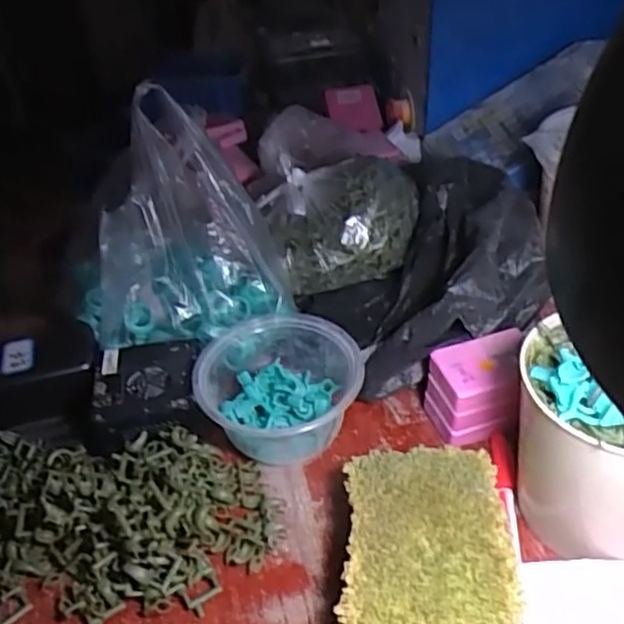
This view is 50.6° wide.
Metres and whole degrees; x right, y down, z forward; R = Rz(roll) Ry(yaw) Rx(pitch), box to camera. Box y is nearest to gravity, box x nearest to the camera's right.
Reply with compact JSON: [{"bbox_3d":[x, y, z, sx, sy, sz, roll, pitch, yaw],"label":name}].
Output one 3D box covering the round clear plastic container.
[{"bbox_3d":[-0.021,0.055,0.481,0.113,0.062,0.094,3,39,9],"label":"round clear plastic container"}]

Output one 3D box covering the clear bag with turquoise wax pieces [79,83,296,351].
[{"bbox_3d":[-0.099,-0.057,0.486,0.144,0.155,0.089,3,39,10],"label":"clear bag with turquoise wax pieces"}]

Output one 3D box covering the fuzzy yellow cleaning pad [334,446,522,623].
[{"bbox_3d":[0.064,0.143,0.382,0.094,0.044,0.140,0,39,4],"label":"fuzzy yellow cleaning pad"}]

